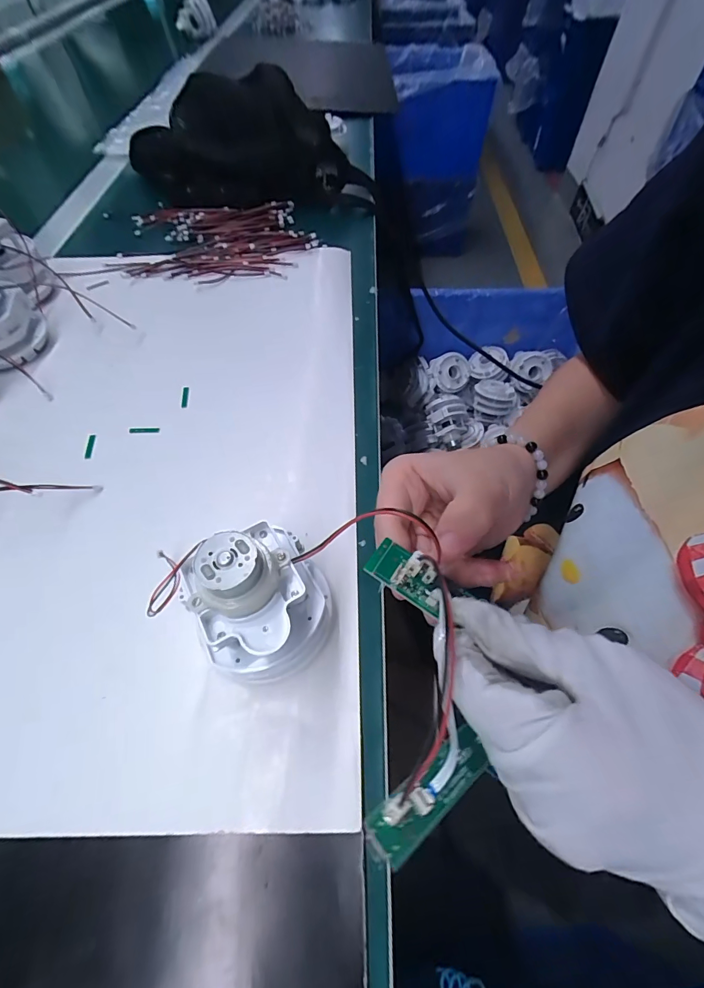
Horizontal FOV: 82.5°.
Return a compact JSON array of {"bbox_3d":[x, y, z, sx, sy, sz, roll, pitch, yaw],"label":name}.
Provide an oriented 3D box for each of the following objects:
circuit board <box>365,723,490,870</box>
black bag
[{"bbox_3d":[0.033,0.119,0.163,0.064,0.011,0.018,-16,56,-36],"label":"circuit board"},{"bbox_3d":[-0.148,-0.413,0.473,0.262,0.100,0.115,8,58,5],"label":"black bag"}]

